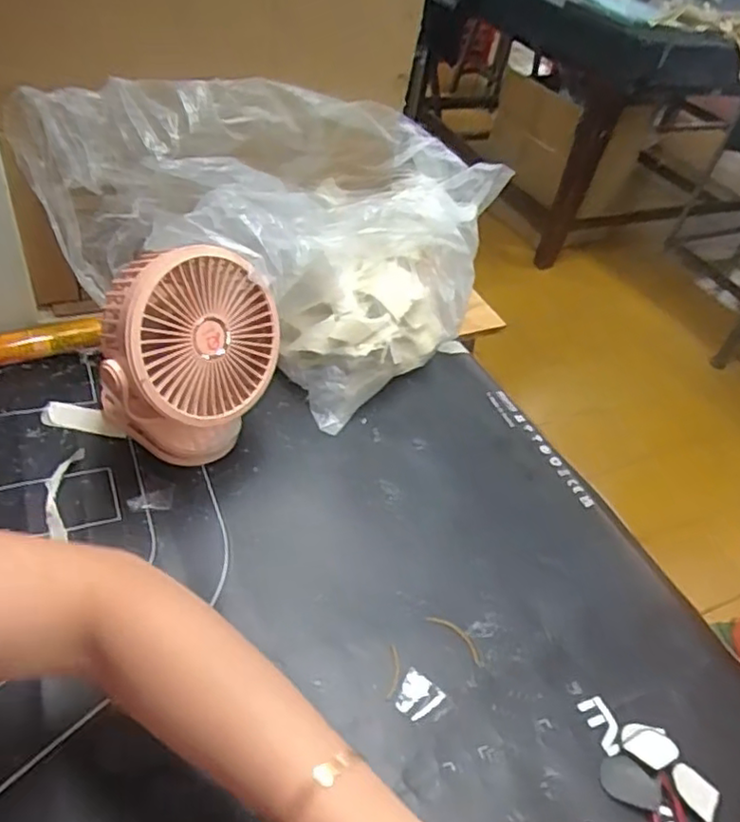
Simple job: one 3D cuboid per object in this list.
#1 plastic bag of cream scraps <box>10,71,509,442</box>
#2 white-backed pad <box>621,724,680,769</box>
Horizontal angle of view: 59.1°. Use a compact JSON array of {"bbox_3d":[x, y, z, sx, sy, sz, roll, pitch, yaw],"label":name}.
[{"bbox_3d":[-0.080,-0.168,0.615,0.320,0.239,0.290,25,45,15],"label":"plastic bag of cream scraps"},{"bbox_3d":[0.179,0.213,0.414,0.033,0.005,0.025,13,43,2],"label":"white-backed pad"}]

